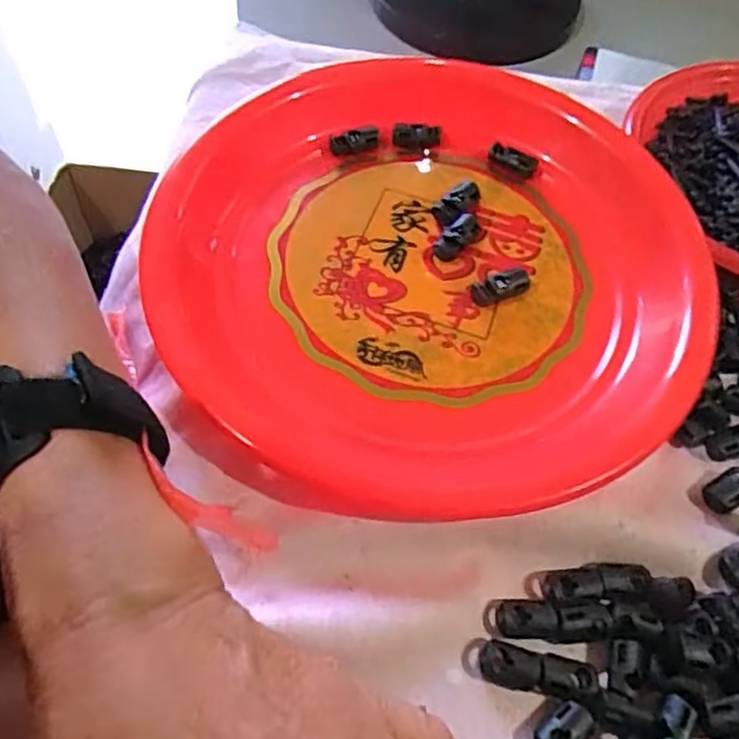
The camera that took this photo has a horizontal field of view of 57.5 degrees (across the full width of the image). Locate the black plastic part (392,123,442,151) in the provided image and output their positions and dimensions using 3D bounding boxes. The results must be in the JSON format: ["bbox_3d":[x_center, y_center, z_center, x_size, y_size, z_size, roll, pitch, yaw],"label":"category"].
[{"bbox_3d":[0.026,-0.128,0.373,0.027,0.011,0.012,2,59,-2],"label":"black plastic part"}]

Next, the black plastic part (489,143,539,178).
[{"bbox_3d":[0.079,-0.114,0.370,0.027,0.012,0.006,20,60,9],"label":"black plastic part"}]

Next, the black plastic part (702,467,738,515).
[{"bbox_3d":[0.151,0.050,0.281,0.021,0.007,0.013,-28,64,-18],"label":"black plastic part"}]

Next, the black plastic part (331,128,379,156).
[{"bbox_3d":[-0.007,-0.124,0.368,0.027,0.007,0.012,-15,61,-11],"label":"black plastic part"}]

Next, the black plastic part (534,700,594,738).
[{"bbox_3d":[0.068,0.127,0.236,0.021,0.008,0.014,-36,67,-21],"label":"black plastic part"}]

